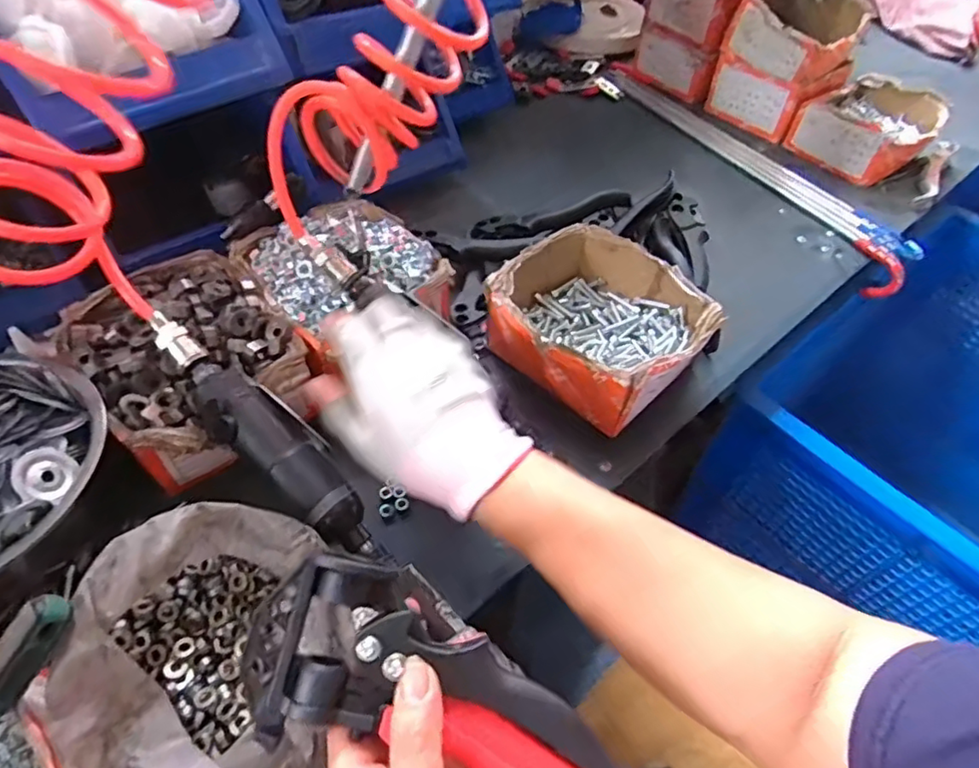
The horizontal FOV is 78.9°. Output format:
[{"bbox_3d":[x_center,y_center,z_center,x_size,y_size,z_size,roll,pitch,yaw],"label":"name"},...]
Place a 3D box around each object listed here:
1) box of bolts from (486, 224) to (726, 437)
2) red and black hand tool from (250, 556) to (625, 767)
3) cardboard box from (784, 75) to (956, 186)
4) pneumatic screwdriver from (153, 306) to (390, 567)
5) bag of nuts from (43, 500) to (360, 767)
[{"bbox_3d":[0.096,-0.052,0.522,0.169,0.072,0.151,37,57,24],"label":"box of bolts"},{"bbox_3d":[-0.018,0.159,0.278,0.200,0.029,0.091,30,76,0],"label":"red and black hand tool"},{"bbox_3d":[0.506,-0.343,0.795,0.151,0.067,0.175,38,57,24],"label":"cardboard box"},{"bbox_3d":[-0.146,0.035,0.400,0.223,0.032,0.051,44,58,8],"label":"pneumatic screwdriver"},{"bbox_3d":[-0.143,0.148,0.311,0.134,0.082,0.150,-11,52,-13],"label":"bag of nuts"}]

